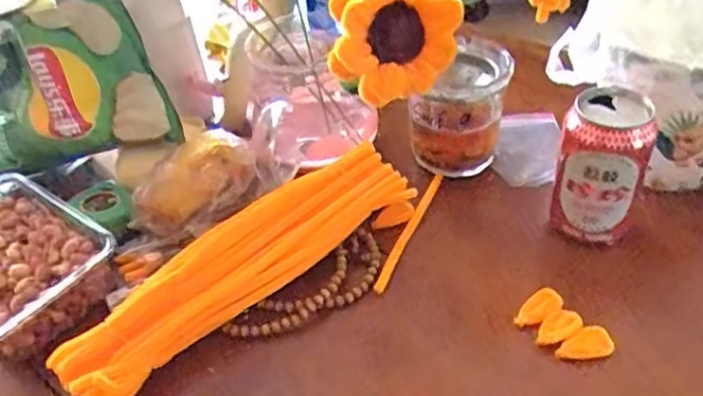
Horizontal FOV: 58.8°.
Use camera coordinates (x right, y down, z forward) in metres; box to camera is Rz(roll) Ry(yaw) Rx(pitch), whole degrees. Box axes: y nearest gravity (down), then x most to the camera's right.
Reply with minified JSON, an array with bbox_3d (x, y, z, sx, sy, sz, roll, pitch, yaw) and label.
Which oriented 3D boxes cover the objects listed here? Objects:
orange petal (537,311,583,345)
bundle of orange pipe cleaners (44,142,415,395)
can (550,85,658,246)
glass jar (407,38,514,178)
[{"bbox_3d":[0.148,0.092,0.444,0.038,0.006,0.020,-26,45,-22],"label":"orange petal"},{"bbox_3d":[-0.075,0.053,0.478,0.067,0.050,0.304,29,51,34],"label":"bundle of orange pipe cleaners"},{"bbox_3d":[0.193,-0.019,0.490,0.065,0.119,0.057,8,43,16],"label":"can"},{"bbox_3d":[0.101,-0.078,0.582,0.085,0.095,0.086,-3,41,3],"label":"glass jar"}]

